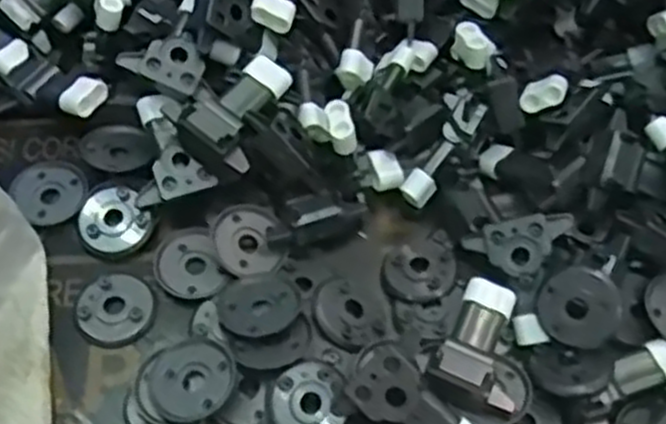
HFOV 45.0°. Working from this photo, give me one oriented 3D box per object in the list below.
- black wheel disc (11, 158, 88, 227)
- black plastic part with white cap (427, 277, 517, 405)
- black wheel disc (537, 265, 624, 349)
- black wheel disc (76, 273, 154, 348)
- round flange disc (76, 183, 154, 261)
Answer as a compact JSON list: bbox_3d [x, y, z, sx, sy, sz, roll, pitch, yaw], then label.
[{"bbox_3d":[-0.162,-0.014,0.458,0.039,0.008,0.046,-32,66,-21],"label":"black wheel disc"},{"bbox_3d":[0.071,0.061,0.400,0.029,0.020,0.062,21,59,9],"label":"black plastic part with white cap"},{"bbox_3d":[0.125,0.048,0.407,0.039,0.007,0.040,-3,78,16],"label":"black wheel disc"},{"bbox_3d":[-0.115,0.050,0.422,0.039,0.007,0.038,-21,62,-16],"label":"black wheel disc"},{"bbox_3d":[-0.123,0.004,0.446,0.037,0.012,0.044,-35,67,-22],"label":"round flange disc"}]

